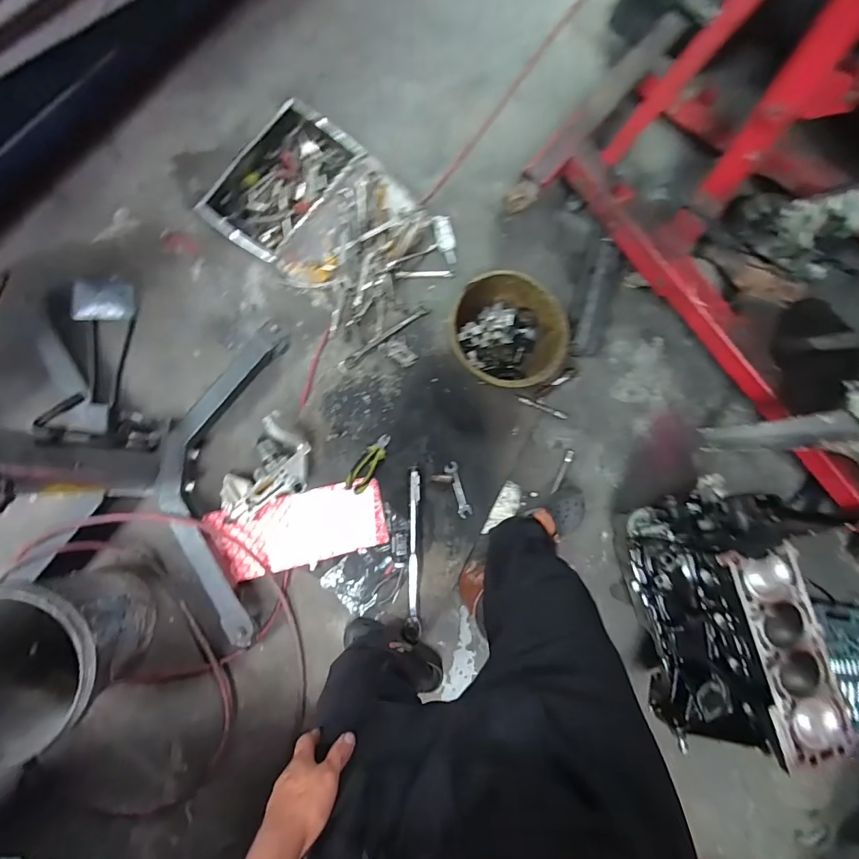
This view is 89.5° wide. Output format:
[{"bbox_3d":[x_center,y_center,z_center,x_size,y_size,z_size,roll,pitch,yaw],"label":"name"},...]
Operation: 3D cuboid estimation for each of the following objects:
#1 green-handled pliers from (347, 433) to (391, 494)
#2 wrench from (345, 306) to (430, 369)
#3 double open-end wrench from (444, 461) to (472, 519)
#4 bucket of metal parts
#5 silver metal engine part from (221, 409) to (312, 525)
[{"bbox_3d":[-0.165,0.091,1.188,0.059,0.015,0.178,35,81,-2],"label":"green-handled pliers"},{"bbox_3d":[-0.121,-0.267,1.243,0.289,0.011,0.029,-38,90,-10],"label":"wrench"},{"bbox_3d":[0.081,0.170,1.216,0.039,0.006,0.156,-17,86,-9],"label":"double open-end wrench"},{"bbox_3d":[0.212,-0.260,1.209,0.328,0.116,0.300,42,81,-1],"label":"bucket of metal parts"},{"bbox_3d":[-0.421,0.128,1.113,0.192,0.112,0.283,37,81,-2],"label":"silver metal engine part"}]

